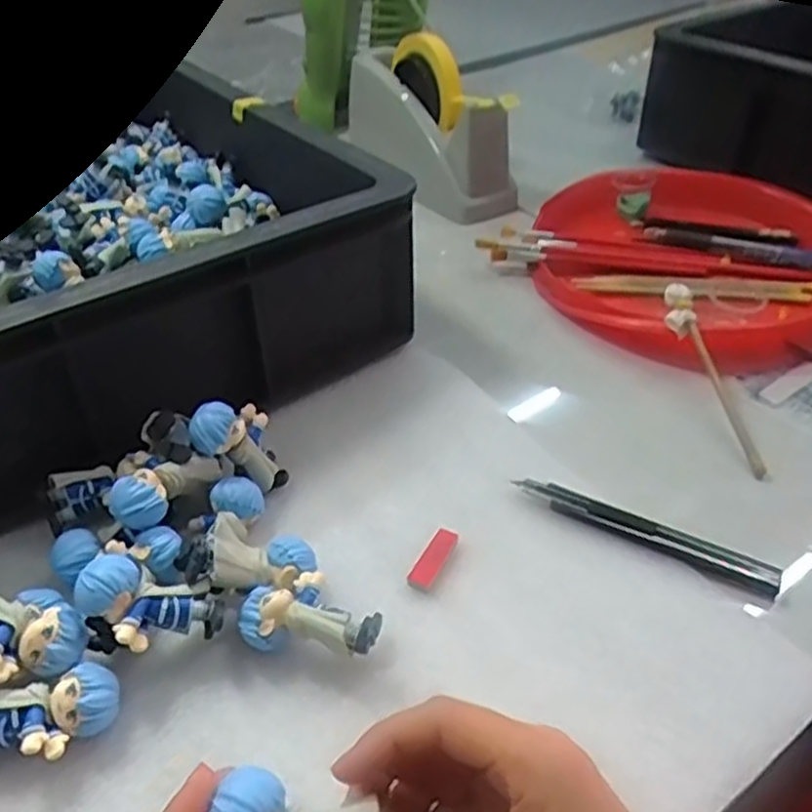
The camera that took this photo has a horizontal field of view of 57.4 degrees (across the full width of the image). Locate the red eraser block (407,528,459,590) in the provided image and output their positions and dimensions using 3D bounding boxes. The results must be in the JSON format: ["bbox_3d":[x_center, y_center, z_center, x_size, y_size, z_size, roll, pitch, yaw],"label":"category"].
[{"bbox_3d":[0.014,0.078,0.379,0.012,0.006,0.037,16,43,22],"label":"red eraser block"}]

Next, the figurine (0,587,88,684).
[{"bbox_3d":[-0.170,0.096,0.316,0.062,0.032,0.040,6,63,-21],"label":"figurine"}]

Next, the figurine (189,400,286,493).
[{"bbox_3d":[-0.087,0.021,0.403,0.027,0.064,0.032,-33,38,13],"label":"figurine"}]

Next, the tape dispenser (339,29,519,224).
[{"bbox_3d":[0.018,-0.276,0.722,0.059,0.127,0.225,-26,45,-26],"label":"tape dispenser"}]

